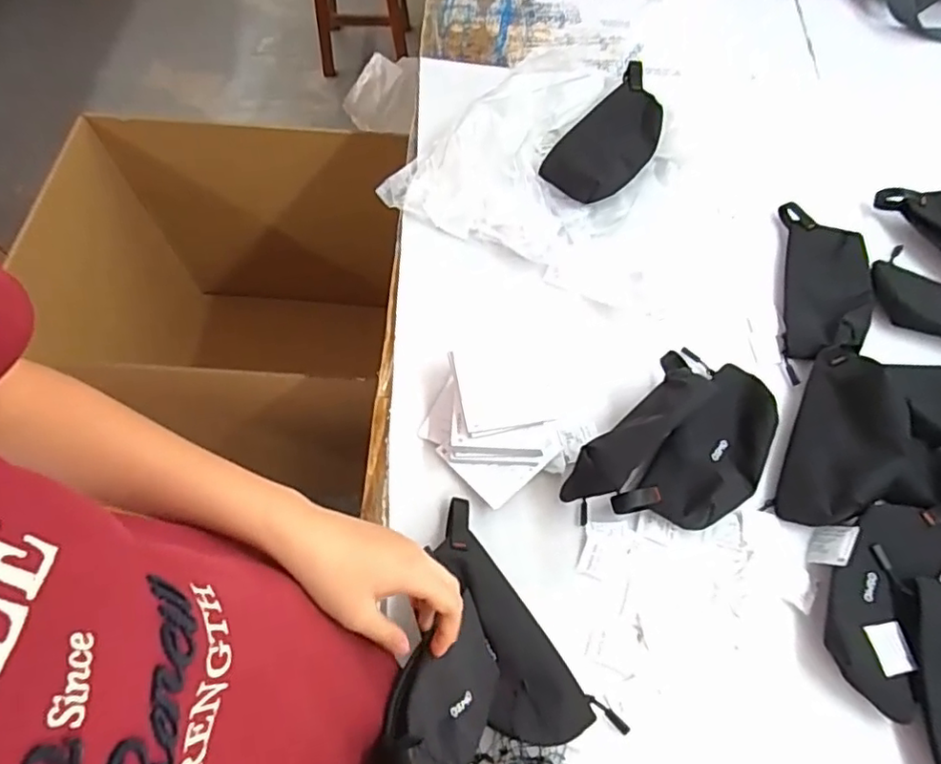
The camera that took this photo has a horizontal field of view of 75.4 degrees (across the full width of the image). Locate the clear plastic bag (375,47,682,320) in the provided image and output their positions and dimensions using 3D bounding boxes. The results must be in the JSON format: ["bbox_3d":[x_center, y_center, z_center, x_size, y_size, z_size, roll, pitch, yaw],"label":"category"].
[{"bbox_3d":[0.138,-0.324,0.792,0.385,0.095,0.410,27,66,12],"label":"clear plastic bag"}]

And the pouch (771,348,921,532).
[{"bbox_3d":[0.391,0.059,0.616,0.106,0.047,0.200,25,63,10],"label":"pouch"}]

